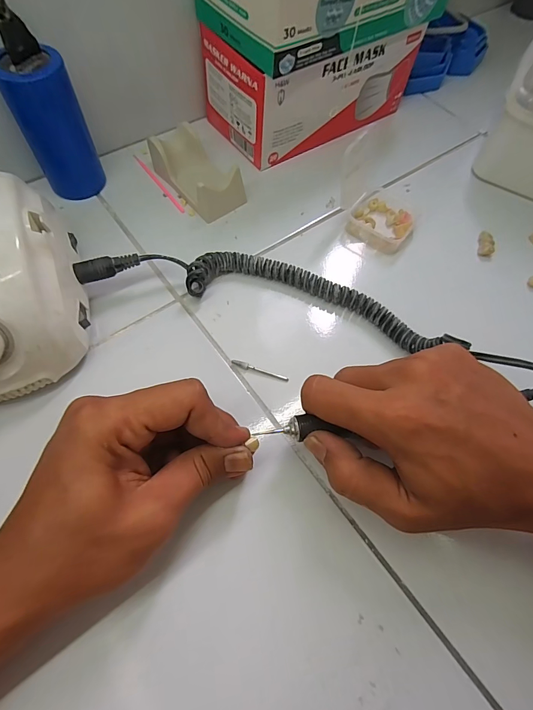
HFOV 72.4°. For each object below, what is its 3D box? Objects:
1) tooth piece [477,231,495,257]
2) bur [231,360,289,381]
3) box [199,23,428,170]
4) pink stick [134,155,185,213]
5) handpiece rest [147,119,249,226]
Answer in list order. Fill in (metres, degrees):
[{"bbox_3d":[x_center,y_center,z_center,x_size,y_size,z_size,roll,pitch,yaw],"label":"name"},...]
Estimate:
[{"bbox_3d":[0.206,-0.104,0.343,0.011,0.011,0.025,10,65,2],"label":"tooth piece"},{"bbox_3d":[-0.005,0.012,0.273,0.043,0.004,0.005,19,66,6],"label":"bur"},{"bbox_3d":[0.046,-0.286,0.376,0.206,0.085,0.102,-32,70,-16],"label":"box"},{"bbox_3d":[-0.107,-0.170,0.359,0.006,0.004,0.093,-34,71,-17],"label":"pink stick"},{"bbox_3d":[-0.063,-0.170,0.340,0.048,0.034,0.089,-36,71,-17],"label":"handpiece rest"}]

